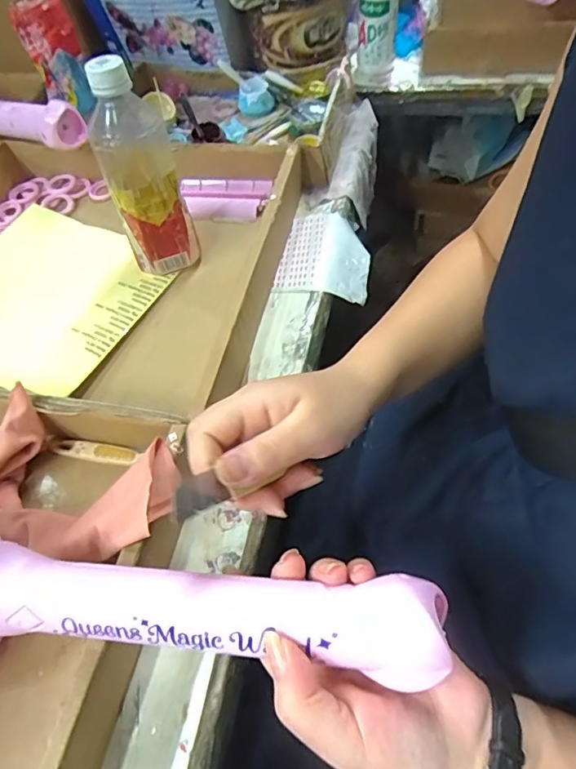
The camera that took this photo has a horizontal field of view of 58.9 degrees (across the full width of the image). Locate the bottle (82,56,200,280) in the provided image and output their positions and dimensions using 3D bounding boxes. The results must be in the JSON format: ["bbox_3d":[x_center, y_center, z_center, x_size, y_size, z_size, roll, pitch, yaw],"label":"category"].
[{"bbox_3d":[-0.131,-0.185,0.460,0.068,0.180,0.063,-25,57,-10],"label":"bottle"}]

